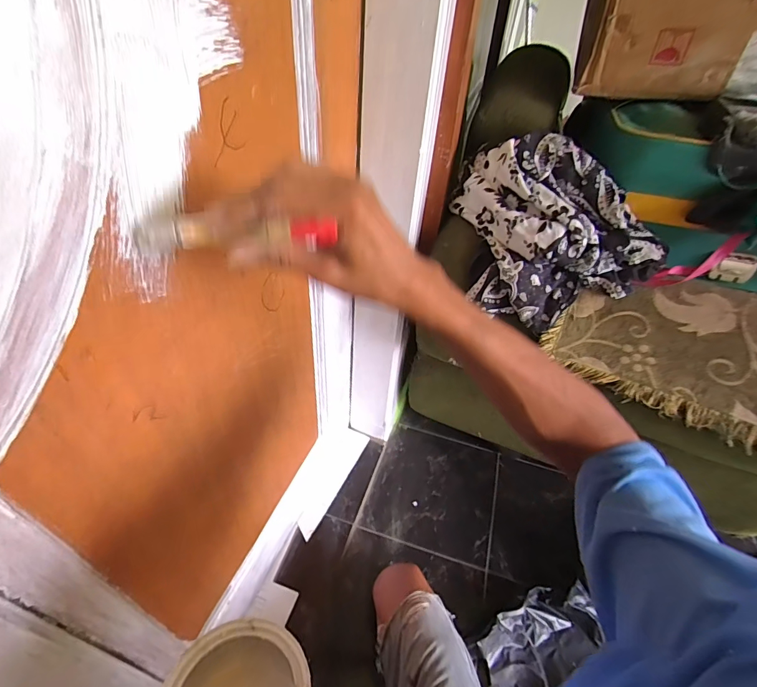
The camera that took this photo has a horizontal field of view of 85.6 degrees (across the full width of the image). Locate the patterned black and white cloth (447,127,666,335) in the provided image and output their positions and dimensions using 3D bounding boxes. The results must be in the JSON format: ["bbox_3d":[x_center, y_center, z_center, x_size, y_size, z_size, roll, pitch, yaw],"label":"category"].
[{"bbox_3d":[0.250,-0.166,0.609,0.246,0.200,0.231,-6,45,-12],"label":"patterned black and white cloth"}]

